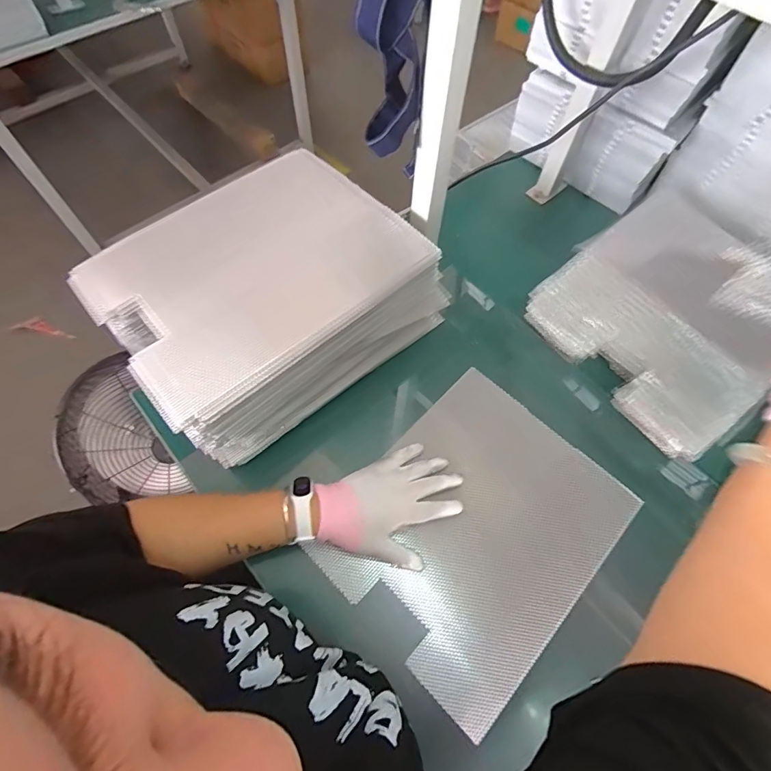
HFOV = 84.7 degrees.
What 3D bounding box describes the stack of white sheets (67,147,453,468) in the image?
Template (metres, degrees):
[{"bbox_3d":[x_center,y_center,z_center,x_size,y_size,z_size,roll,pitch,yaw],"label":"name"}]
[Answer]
[{"bbox_3d":[-0.158,-0.121,0.564,0.366,0.131,0.306,-37,70,-17],"label":"stack of white sheets"}]

